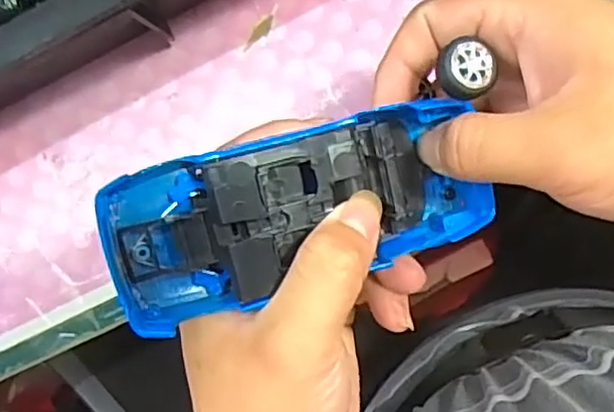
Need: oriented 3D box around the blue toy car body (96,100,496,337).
[{"bbox_3d":[0.000,0.000,0.225,0.132,0.032,0.052,-15,86,-16],"label":"blue toy car body"}]

